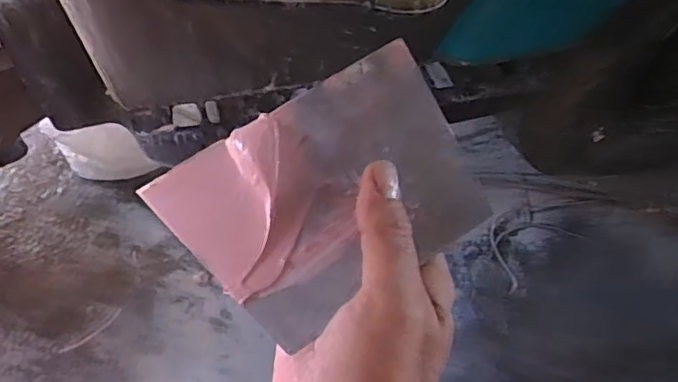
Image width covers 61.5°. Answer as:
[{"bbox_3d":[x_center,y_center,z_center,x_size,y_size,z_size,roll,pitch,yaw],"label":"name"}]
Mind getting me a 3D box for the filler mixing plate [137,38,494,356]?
[{"bbox_3d":[-0.003,-0.001,0.261,0.135,0.009,0.097,-32,76,-12],"label":"filler mixing plate"}]

